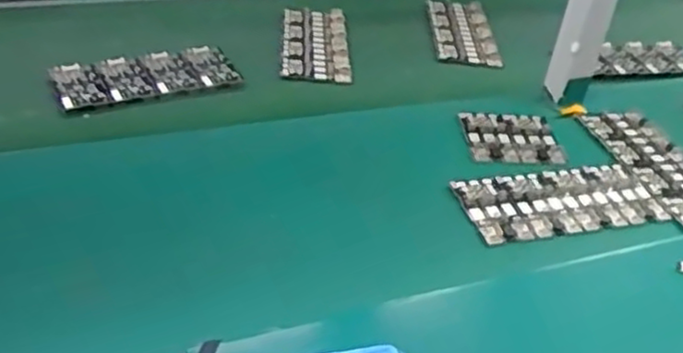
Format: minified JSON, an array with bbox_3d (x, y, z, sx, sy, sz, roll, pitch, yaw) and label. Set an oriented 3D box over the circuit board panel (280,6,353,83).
[{"bbox_3d":[-0.039,-0.200,1.051,0.100,0.009,0.234,6,37,-8],"label":"circuit board panel"}]

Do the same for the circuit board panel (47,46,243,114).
[{"bbox_3d":[-0.252,-0.130,0.911,0.223,0.022,0.094,-14,38,-23],"label":"circuit board panel"}]

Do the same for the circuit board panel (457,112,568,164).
[{"bbox_3d":[0.207,-0.047,0.862,0.110,0.005,0.101,2,39,-4],"label":"circuit board panel"}]

